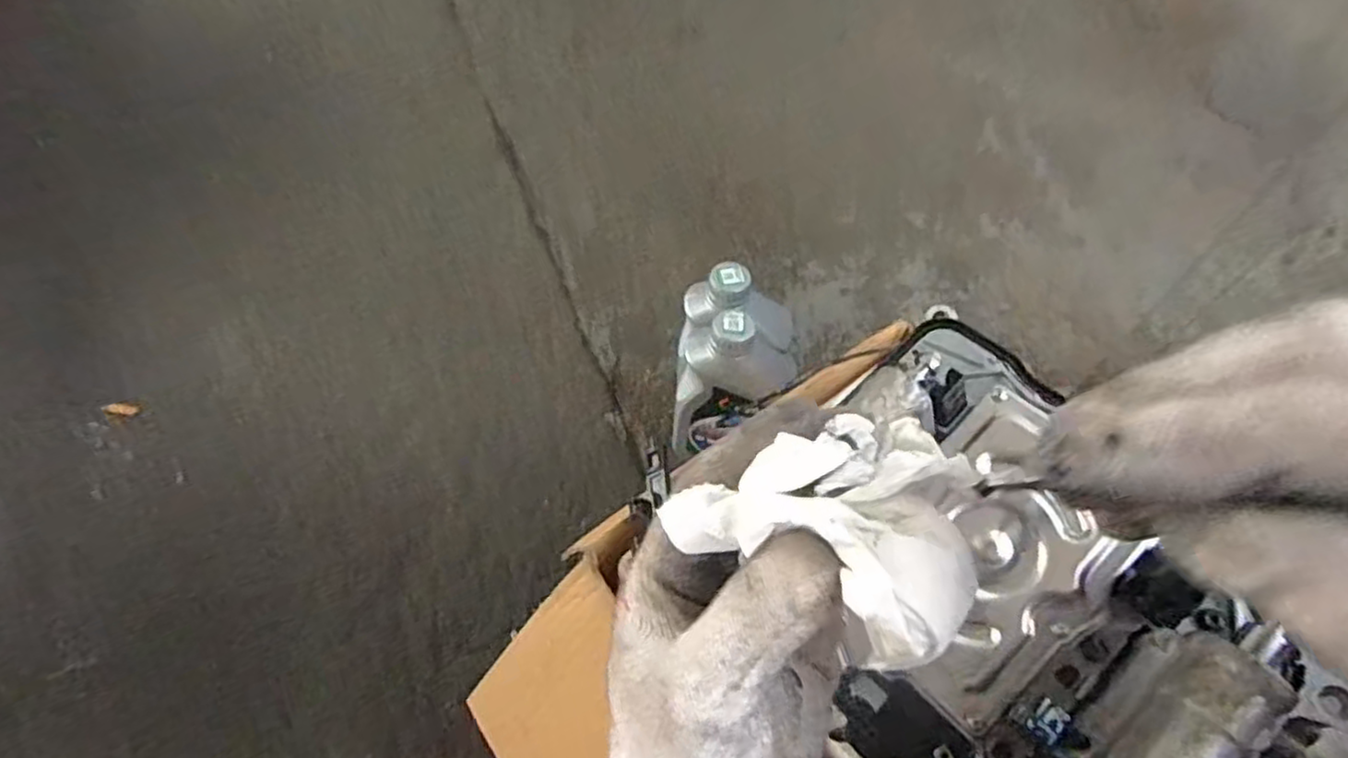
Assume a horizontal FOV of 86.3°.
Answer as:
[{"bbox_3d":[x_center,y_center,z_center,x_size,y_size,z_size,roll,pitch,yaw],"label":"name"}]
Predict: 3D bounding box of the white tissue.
[{"bbox_3d":[0.048,0.046,0.200,0.075,0.031,0.066,-19,62,-13],"label":"white tissue"}]

